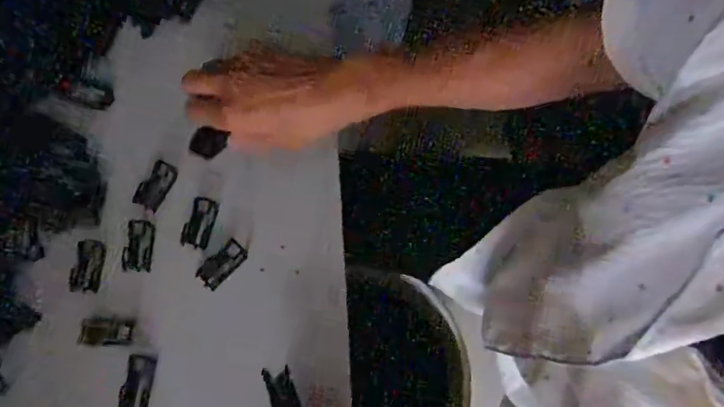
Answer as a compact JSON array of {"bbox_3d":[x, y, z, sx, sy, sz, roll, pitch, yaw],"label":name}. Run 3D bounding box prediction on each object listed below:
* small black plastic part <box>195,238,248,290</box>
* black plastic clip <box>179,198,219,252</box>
[{"bbox_3d":[-0.105,0.045,0.393,0.039,0.004,0.020,-43,78,-10],"label":"small black plastic part"},{"bbox_3d":[-0.124,0.014,0.400,0.023,0.008,0.038,18,76,6],"label":"black plastic clip"}]

